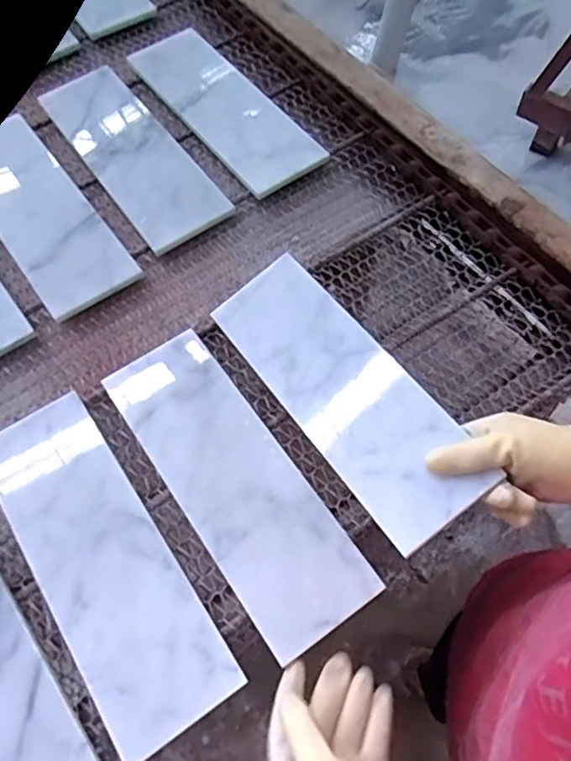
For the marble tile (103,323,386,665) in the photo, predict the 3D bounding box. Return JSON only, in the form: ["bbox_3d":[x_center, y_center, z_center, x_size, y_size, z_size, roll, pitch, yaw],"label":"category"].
[{"bbox_3d":[-0.045,0.085,0.547,0.114,0.018,0.309,-33,65,-15],"label":"marble tile"}]

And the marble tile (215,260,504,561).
[{"bbox_3d":[0.049,0.002,0.548,0.106,0.007,0.310,-39,58,0],"label":"marble tile"}]

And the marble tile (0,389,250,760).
[{"bbox_3d":[-0.161,0.148,0.511,0.106,0.012,0.309,-33,65,-14],"label":"marble tile"}]

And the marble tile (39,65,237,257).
[{"bbox_3d":[-0.192,-0.288,0.747,0.108,0.021,0.321,-32,65,-13],"label":"marble tile"}]

